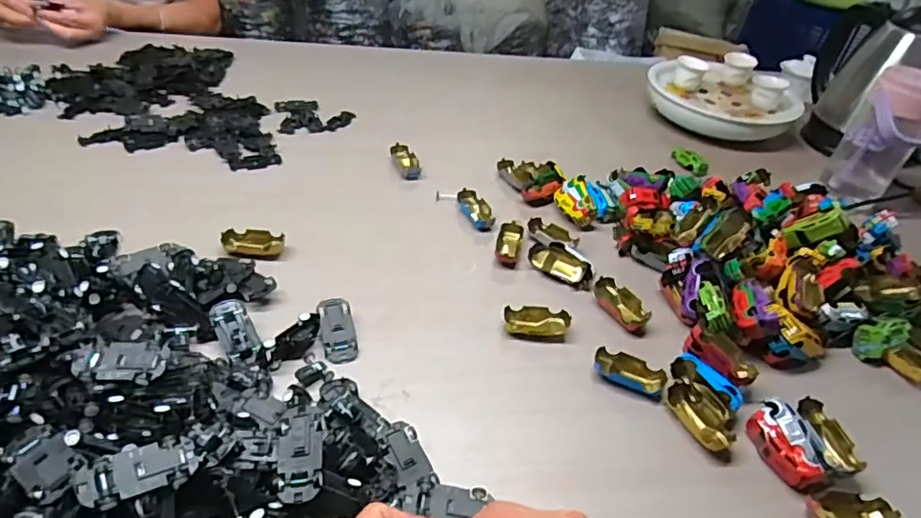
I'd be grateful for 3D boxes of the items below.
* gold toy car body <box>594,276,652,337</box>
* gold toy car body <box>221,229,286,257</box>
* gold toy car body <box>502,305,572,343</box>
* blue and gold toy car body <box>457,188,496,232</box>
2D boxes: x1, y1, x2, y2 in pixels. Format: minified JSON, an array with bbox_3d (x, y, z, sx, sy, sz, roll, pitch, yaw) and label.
[{"bbox_3d":[0.167,0.047,0.574,0.030,0.017,0.069,-18,47,-26],"label":"gold toy car body"},{"bbox_3d":[-0.222,-0.016,0.595,0.062,0.016,0.031,1,41,-8],"label":"gold toy car body"},{"bbox_3d":[0.075,0.063,0.547,0.063,0.014,0.035,9,41,2],"label":"gold toy car body"},{"bbox_3d":[0.020,-0.062,0.685,0.029,0.017,0.064,-9,43,-18],"label":"blue and gold toy car body"}]

